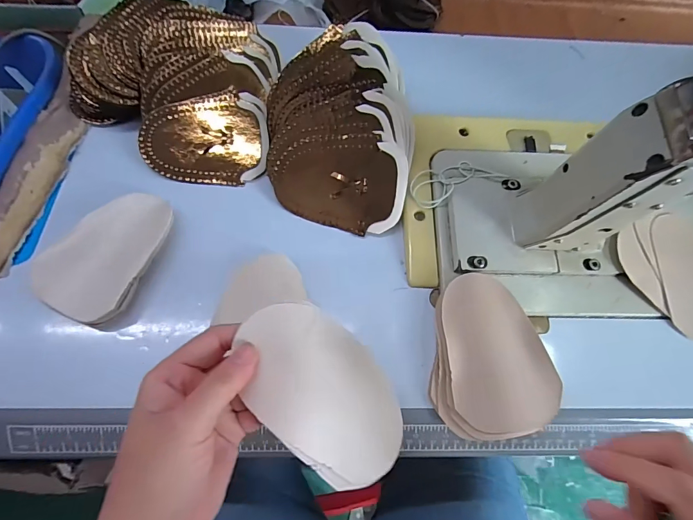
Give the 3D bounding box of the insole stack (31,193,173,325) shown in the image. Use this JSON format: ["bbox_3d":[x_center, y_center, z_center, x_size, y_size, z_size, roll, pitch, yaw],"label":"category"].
[{"bbox_3d":[-0.216,-0.009,0.341,0.079,0.018,0.126,18,65,5],"label":"insole stack"}]

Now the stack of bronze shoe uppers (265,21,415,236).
[{"bbox_3d":[-0.008,-0.145,0.390,0.149,0.071,0.222,0,65,-3],"label":"stack of bronze shoe uppers"}]

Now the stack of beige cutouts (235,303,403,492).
[{"bbox_3d":[-0.012,0.081,0.232,0.126,0.008,0.074,49,59,-9],"label":"stack of beige cutouts"}]

